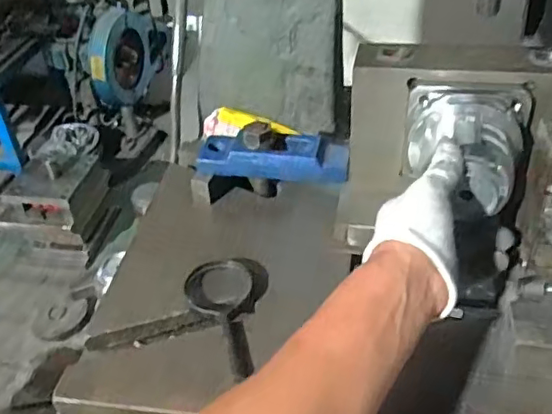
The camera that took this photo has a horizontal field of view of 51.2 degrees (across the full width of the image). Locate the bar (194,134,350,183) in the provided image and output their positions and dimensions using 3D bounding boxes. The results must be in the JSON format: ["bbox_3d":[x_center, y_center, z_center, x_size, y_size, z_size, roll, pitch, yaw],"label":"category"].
[{"bbox_3d":[-0.002,-0.054,0.617,0.159,0.029,0.046,4,39,10],"label":"bar"}]

